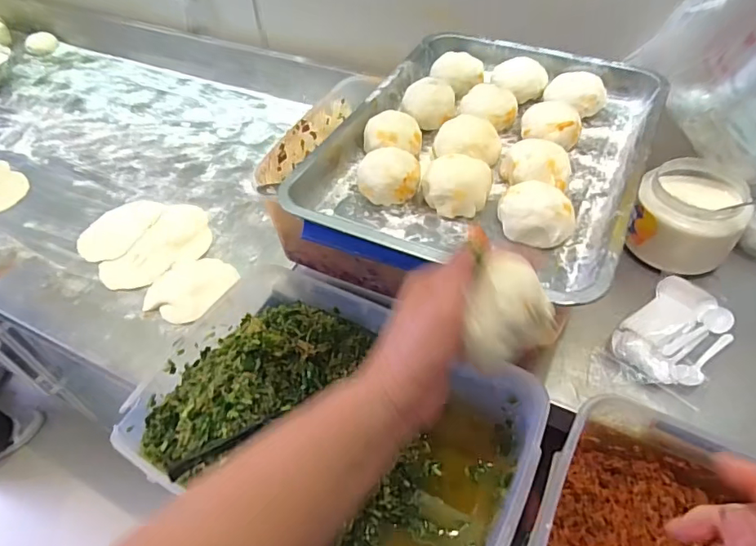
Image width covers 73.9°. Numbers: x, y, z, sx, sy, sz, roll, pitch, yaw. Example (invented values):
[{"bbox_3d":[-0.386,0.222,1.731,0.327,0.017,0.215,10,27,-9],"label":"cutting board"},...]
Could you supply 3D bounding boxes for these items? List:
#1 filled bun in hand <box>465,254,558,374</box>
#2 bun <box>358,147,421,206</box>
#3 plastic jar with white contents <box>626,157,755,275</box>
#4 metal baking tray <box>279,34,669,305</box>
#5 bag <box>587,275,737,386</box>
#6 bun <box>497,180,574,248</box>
[{"bbox_3d":[0.076,0.022,0.305,0.061,0.046,0.045,-27,54,-20],"label":"filled bun in hand"},{"bbox_3d":[0.013,-0.105,0.559,0.067,0.041,0.067,-2,49,1],"label":"bun"},{"bbox_3d":[0.452,-0.088,0.739,0.135,0.099,0.148,-1,49,1],"label":"plastic jar with white contents"},{"bbox_3d":[0.138,-0.164,0.606,0.330,0.051,0.429,21,53,19],"label":"metal baking tray"},{"bbox_3d":[0.375,0.085,0.646,0.206,0.033,0.105,-35,57,-25],"label":"bag"},{"bbox_3d":[0.162,-0.064,0.512,0.074,0.039,0.069,6,50,7],"label":"bun"}]

